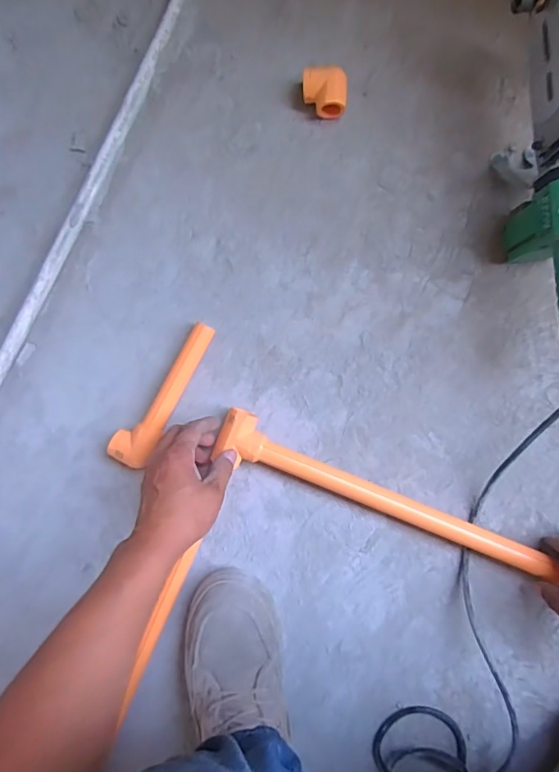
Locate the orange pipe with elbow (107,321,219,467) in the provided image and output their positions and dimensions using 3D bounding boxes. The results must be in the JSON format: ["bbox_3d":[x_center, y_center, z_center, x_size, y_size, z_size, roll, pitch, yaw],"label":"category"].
[{"bbox_3d":[-0.136,0.010,0.572,0.040,0.039,0.188,31,91,5],"label":"orange pipe with elbow"}]

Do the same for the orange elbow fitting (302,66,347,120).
[{"bbox_3d":[0.052,-0.338,0.551,0.049,0.031,0.047,-2,89,4],"label":"orange elbow fitting"}]

